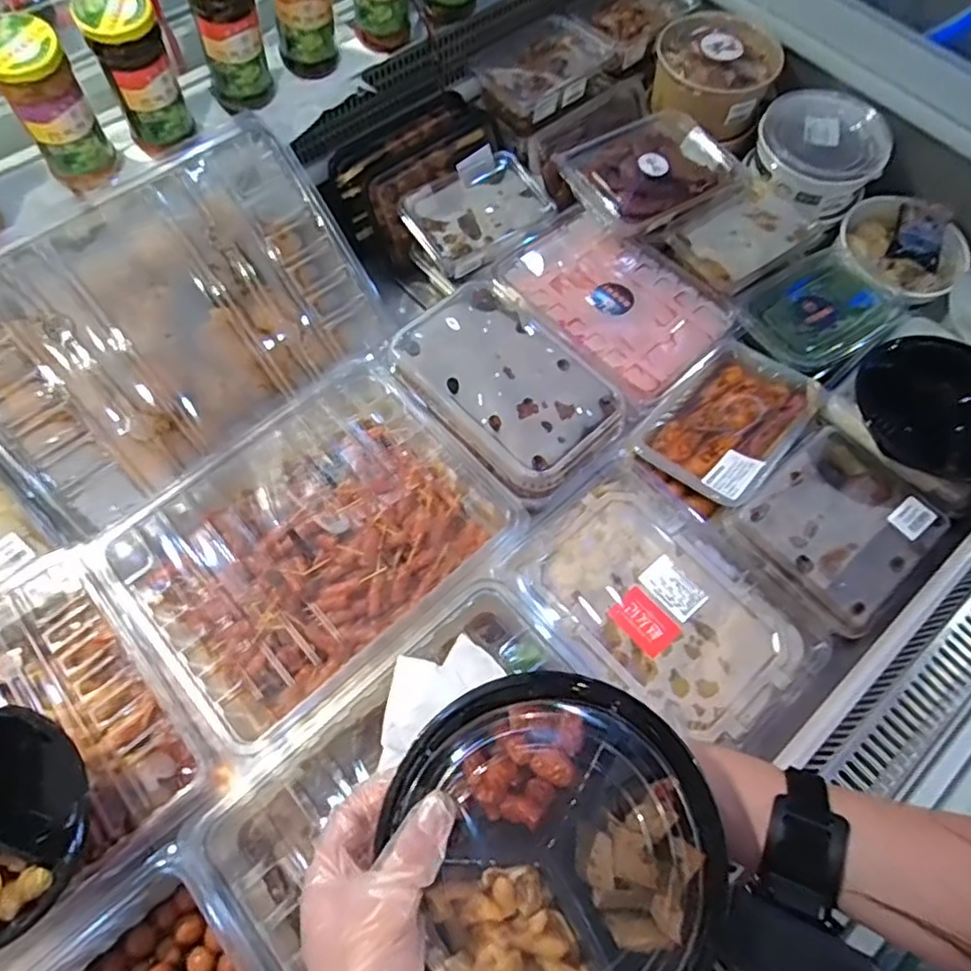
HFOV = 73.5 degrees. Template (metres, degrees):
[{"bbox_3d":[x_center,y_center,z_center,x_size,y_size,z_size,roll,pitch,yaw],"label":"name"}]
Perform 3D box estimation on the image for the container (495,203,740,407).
[{"bbox_3d":[0.149,-0.225,0.781,0.183,0.029,0.261,-40,72,-18],"label":"container"}]

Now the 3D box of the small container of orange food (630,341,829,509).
[{"bbox_3d":[0.269,-0.075,0.715,0.135,0.042,0.198,41,71,16],"label":"small container of orange food"}]

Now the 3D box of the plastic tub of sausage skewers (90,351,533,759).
[{"bbox_3d":[-0.173,0.056,0.671,0.345,0.072,0.260,-38,72,-17],"label":"plastic tub of sausage skewers"}]

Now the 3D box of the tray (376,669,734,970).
[{"bbox_3d":[0.040,0.187,0.336,0.150,0.044,0.168,-19,67,-10],"label":"tray"}]

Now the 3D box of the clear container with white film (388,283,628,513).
[{"bbox_3d":[0.022,-0.114,0.712,0.171,0.032,0.262,-37,71,-16],"label":"clear container with white film"}]

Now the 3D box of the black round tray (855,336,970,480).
[{"bbox_3d":[0.466,-0.074,0.672,0.146,0.071,0.150,1,65,-1],"label":"black round tray"}]

